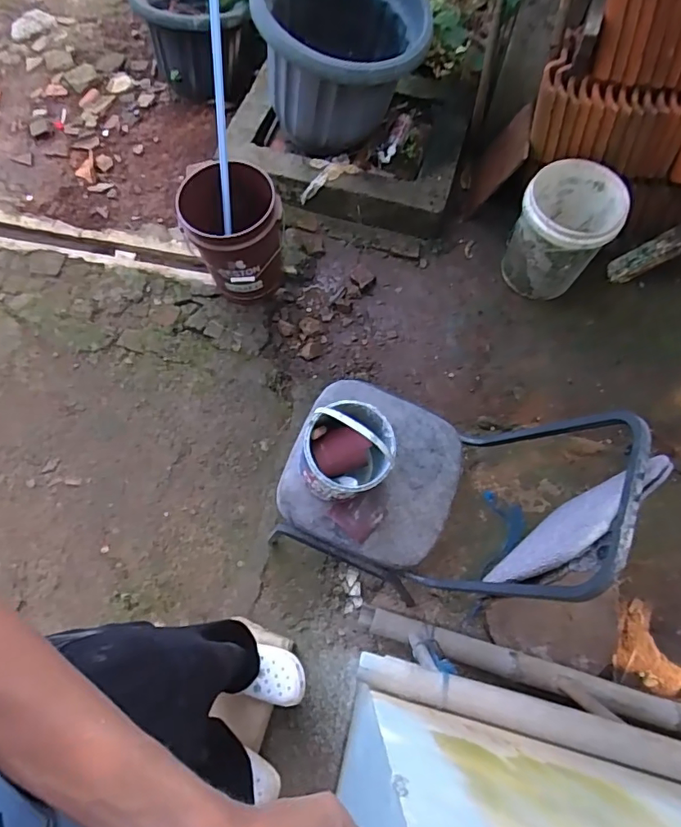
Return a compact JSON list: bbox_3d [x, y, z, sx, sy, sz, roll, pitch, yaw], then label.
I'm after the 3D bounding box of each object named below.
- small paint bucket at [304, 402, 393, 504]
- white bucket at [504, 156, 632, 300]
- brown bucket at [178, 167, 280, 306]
[{"bbox_3d":[0.016,0.070,1.047,0.180,0.256,0.177,0,70,0],"label":"small paint bucket"},{"bbox_3d":[0.744,-0.617,1.734,0.292,0.345,0.303,0,70,0],"label":"white bucket"},{"bbox_3d":[-0.353,-0.590,1.734,0.303,0.404,0.313,0,70,0],"label":"brown bucket"}]

